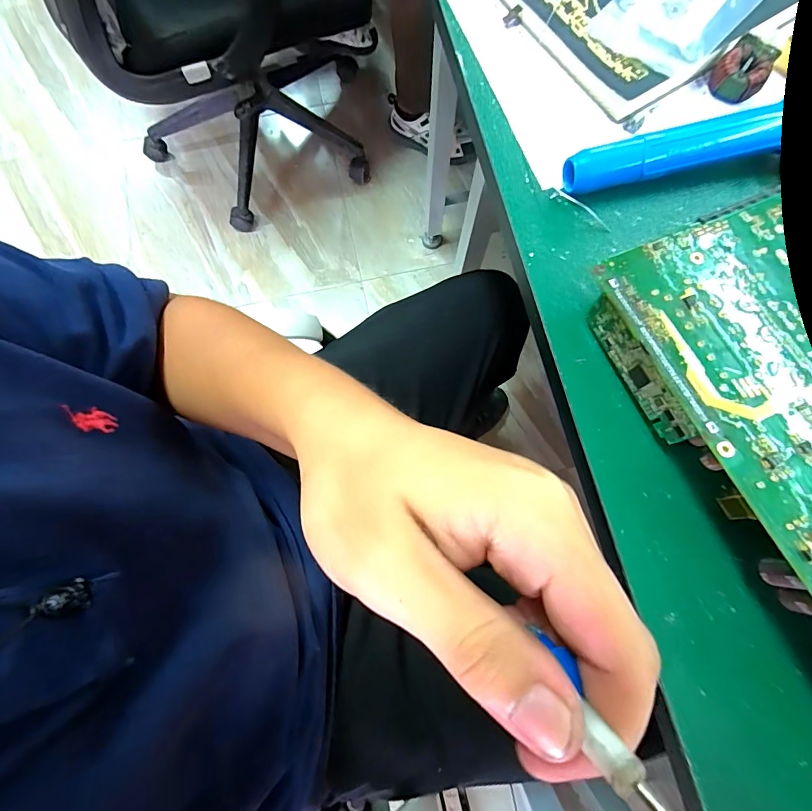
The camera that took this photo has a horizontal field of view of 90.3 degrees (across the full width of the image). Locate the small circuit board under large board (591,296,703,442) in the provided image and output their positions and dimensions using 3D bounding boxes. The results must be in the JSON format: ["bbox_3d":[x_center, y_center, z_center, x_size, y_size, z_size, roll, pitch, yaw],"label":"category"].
[{"bbox_3d":[0.129,-0.020,0.226,0.004,0.027,0.086,-24,78,-5],"label":"small circuit board under large board"}]

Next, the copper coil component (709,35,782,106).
[{"bbox_3d":[0.236,-0.235,0.284,0.033,0.019,0.035,0,77,1],"label":"copper coil component"}]

